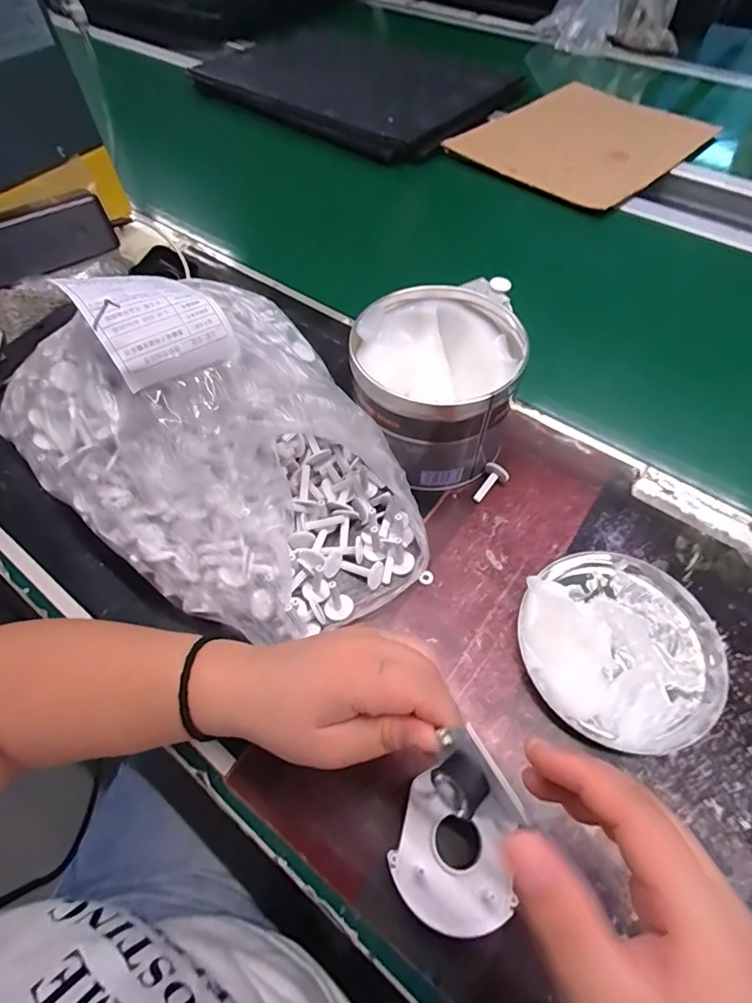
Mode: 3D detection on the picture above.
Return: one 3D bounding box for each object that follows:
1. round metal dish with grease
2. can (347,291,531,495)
[{"bbox_3d":[0.162,0.092,0.316,0.126,0.026,0.126,0,58,0],"label":"round metal dish with grease"},{"bbox_3d":[0.046,-0.089,0.386,0.120,0.099,0.126,0,58,0],"label":"can"}]

